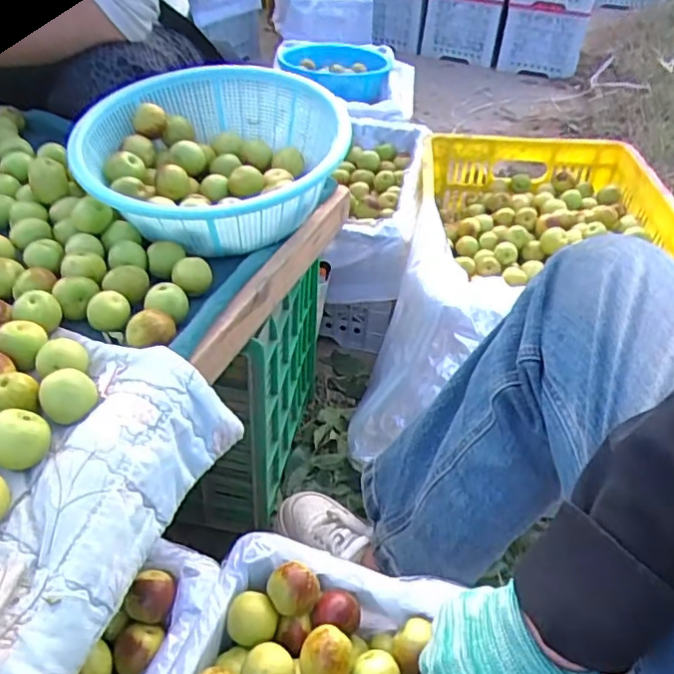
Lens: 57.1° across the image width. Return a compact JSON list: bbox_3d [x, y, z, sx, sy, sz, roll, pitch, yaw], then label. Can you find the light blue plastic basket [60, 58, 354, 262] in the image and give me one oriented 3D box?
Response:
[{"bbox_3d":[-0.129,-0.181,0.633,0.260,0.107,0.238,6,39,1],"label":"light blue plastic basket"}]

